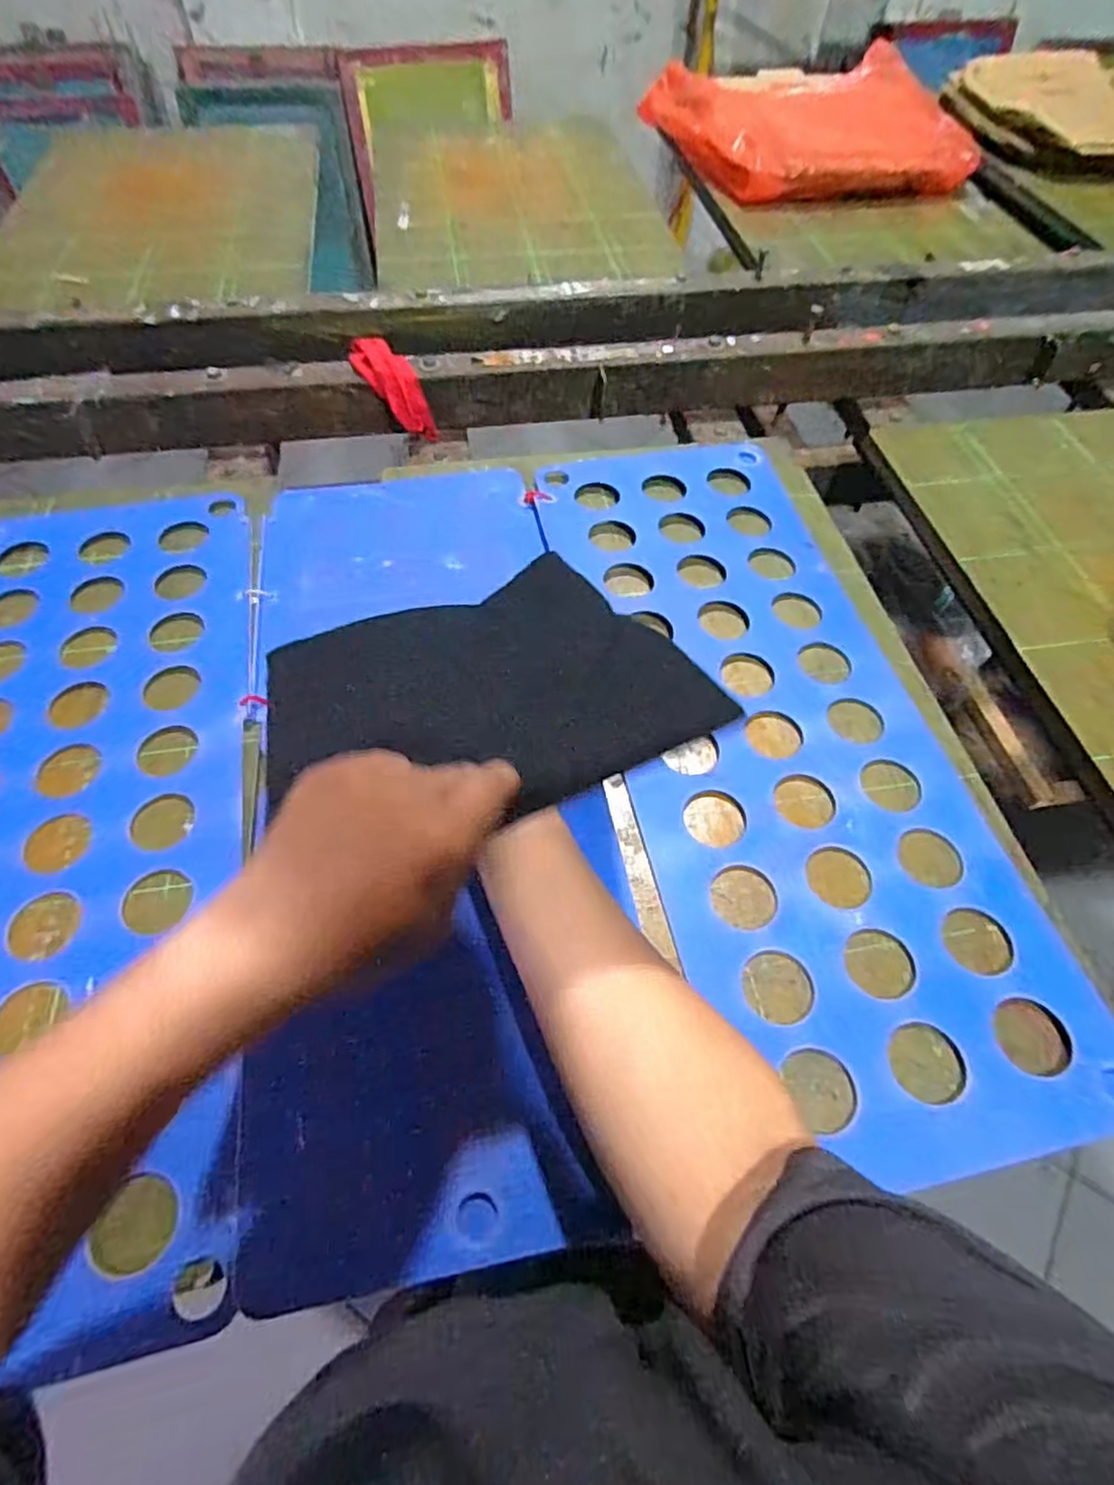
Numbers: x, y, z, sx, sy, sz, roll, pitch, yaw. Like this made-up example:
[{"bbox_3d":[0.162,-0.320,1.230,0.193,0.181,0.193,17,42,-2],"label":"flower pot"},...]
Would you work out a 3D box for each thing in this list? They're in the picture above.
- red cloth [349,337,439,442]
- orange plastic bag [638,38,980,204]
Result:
[{"bbox_3d":[-0.158,-0.345,0.659,0.042,0.042,0.114,-42,98,-24],"label":"red cloth"},{"bbox_3d":[0.380,-0.952,1.048,0.417,0.072,0.389,-9,57,-7],"label":"orange plastic bag"}]

